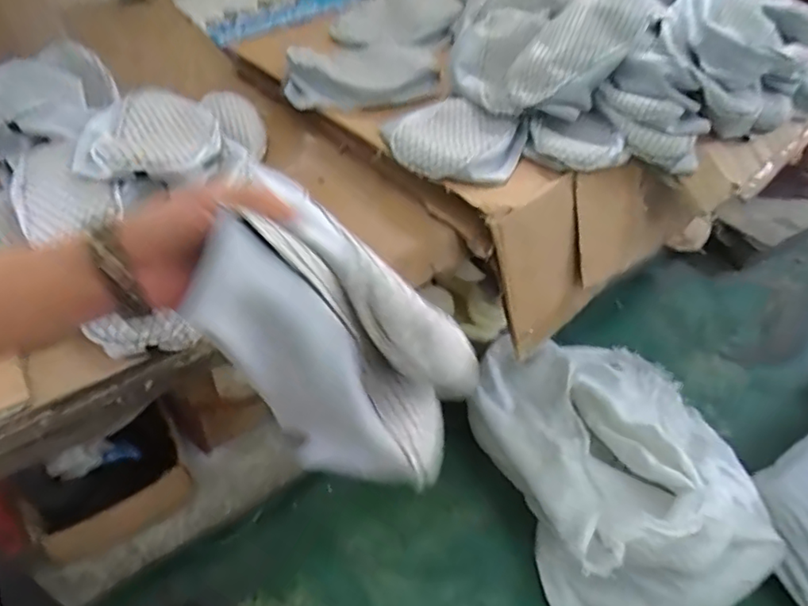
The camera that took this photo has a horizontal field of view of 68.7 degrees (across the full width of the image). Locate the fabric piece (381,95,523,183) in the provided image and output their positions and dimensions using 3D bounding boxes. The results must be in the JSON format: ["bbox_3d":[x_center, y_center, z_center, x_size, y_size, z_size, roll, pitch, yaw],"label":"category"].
[{"bbox_3d":[0.095,-0.302,1.087,0.223,0.076,0.247,23,53,17],"label":"fabric piece"}]

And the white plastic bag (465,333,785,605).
[{"bbox_3d":[0.491,0.346,1.355,0.512,0.285,0.694,-15,52,-14],"label":"white plastic bag"}]

